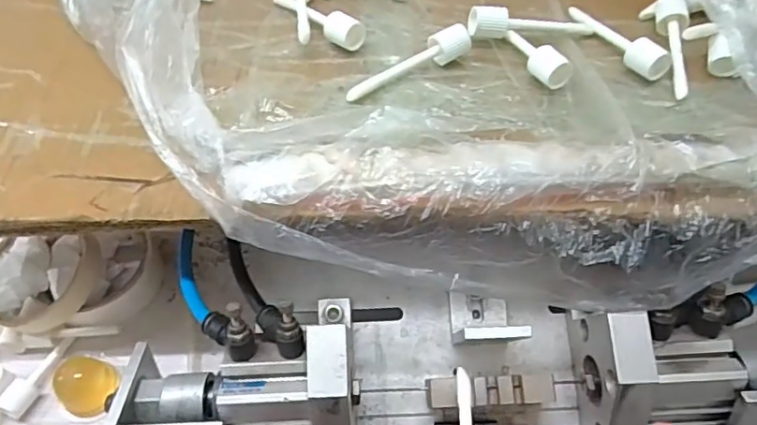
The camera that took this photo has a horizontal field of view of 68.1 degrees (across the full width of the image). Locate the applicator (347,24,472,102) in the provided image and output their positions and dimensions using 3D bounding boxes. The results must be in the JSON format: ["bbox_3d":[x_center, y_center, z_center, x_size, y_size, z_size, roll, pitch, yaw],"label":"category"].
[{"bbox_3d":[0.017,-0.090,0.333,0.082,0.020,0.014,-23,59,-13],"label":"applicator"}]

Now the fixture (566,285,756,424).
[{"bbox_3d":[0.179,0.090,0.315,0.133,0.084,0.074,-1,56,1],"label":"fixture"}]

